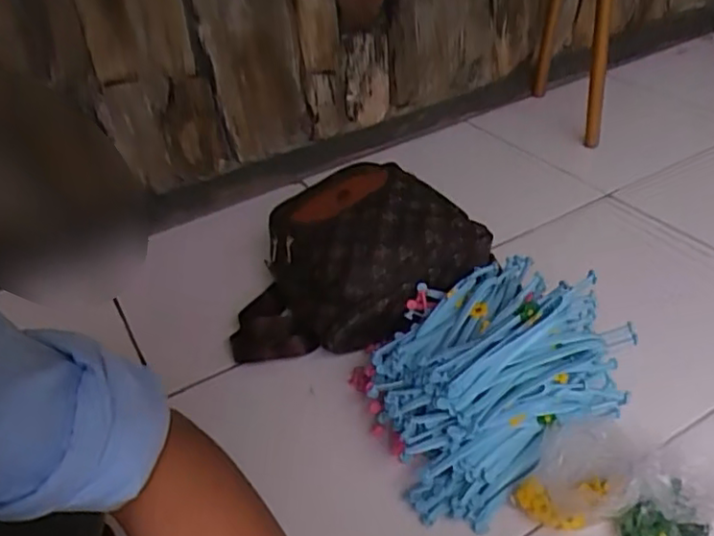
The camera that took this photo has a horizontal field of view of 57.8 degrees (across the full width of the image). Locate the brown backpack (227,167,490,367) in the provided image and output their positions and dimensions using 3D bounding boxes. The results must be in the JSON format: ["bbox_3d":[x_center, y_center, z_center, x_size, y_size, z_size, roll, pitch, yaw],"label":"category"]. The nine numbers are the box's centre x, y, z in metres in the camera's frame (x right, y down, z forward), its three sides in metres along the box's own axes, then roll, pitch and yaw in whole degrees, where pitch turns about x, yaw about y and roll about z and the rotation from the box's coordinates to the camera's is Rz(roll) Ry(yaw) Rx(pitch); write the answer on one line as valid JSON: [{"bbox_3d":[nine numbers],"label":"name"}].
[{"bbox_3d":[0.002,-0.019,0.900,0.350,0.151,0.258,-5,37,4],"label":"brown backpack"}]

